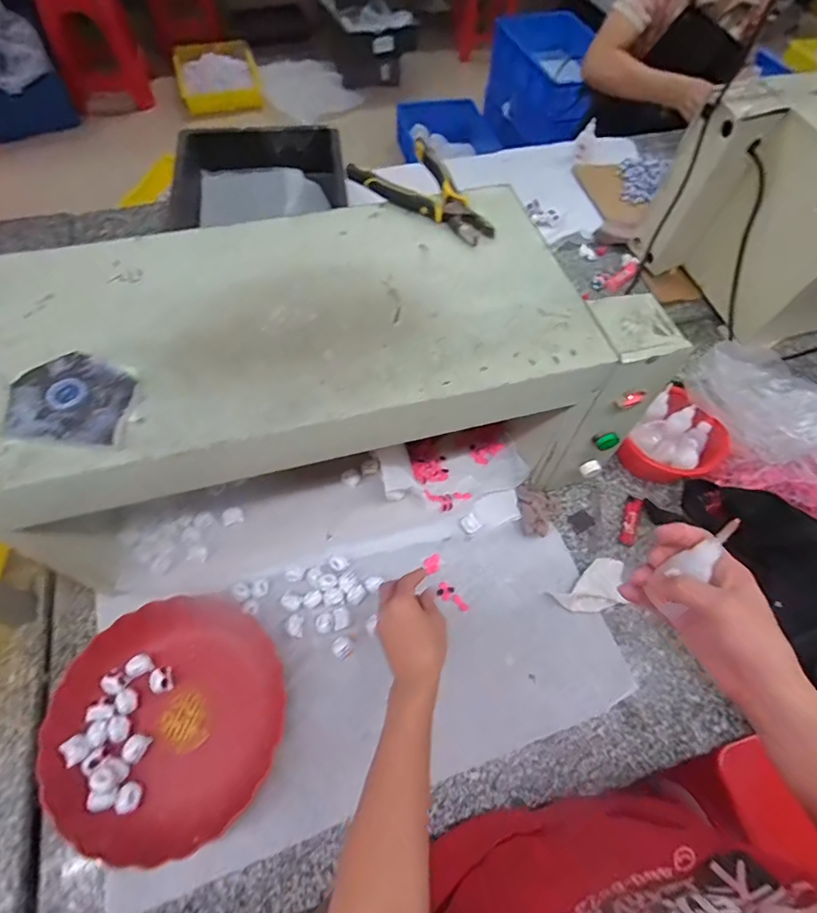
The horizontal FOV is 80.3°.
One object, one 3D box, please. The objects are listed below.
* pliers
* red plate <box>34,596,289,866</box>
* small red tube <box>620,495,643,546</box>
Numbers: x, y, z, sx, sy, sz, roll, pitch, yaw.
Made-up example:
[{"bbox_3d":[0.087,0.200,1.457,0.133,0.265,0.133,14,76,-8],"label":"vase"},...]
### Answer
[{"bbox_3d":[0.019,-0.301,0.561,0.106,0.019,0.177,-28,64,-16],"label":"pliers"},{"bbox_3d":[-0.260,0.283,0.533,0.238,0.038,0.237,1,60,-1],"label":"red plate"},{"bbox_3d":[0.317,0.088,0.687,0.020,0.011,0.078,20,62,10],"label":"small red tube"}]

